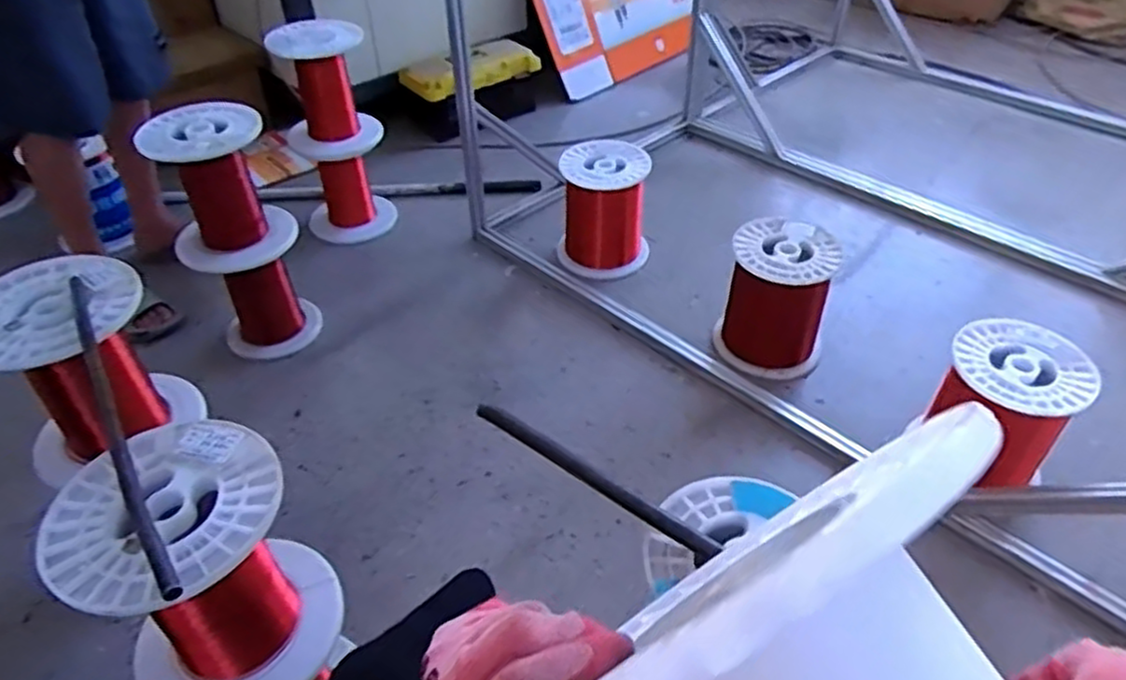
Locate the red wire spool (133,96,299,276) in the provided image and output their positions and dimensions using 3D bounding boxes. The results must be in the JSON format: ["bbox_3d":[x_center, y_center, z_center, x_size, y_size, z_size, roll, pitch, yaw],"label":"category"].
[{"bbox_3d":[-0.632,-0.284,1.330,0.203,0.265,0.205,0,42,0],"label":"red wire spool"}]

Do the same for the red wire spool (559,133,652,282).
[{"bbox_3d":[0.096,-0.315,1.707,0.202,0.242,0.249,1,42,2],"label":"red wire spool"}]

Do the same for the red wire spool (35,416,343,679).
[{"bbox_3d":[-0.359,0.235,0.732,0.198,0.235,0.205,0,42,0],"label":"red wire spool"}]

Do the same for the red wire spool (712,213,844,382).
[{"bbox_3d":[0.416,-0.084,1.420,0.193,0.247,0.187,12,43,13],"label":"red wire spool"}]

